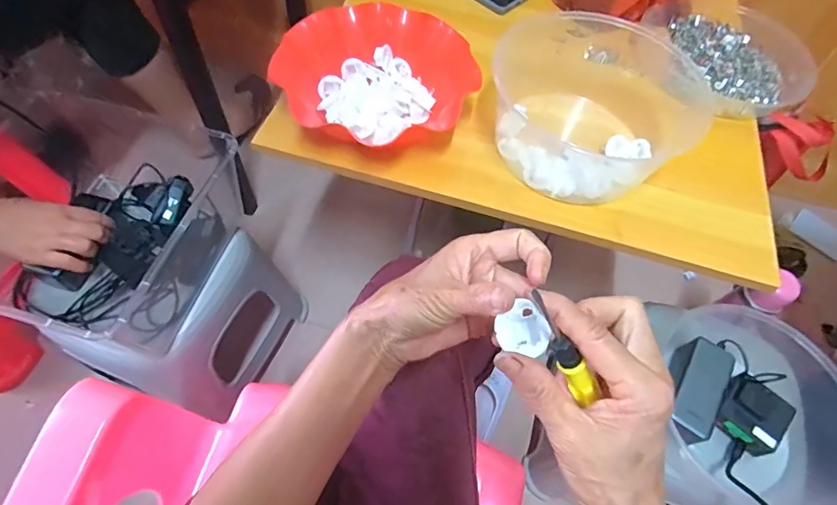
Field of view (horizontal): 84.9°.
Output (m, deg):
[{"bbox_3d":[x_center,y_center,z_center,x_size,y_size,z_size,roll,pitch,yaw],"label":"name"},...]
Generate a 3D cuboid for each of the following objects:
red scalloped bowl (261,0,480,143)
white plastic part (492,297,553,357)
[{"bbox_3d":[-0.046,-0.203,0.547,0.220,0.066,0.200,20,60,7],"label":"red scalloped bowl"},{"bbox_3d":[0.059,0.043,0.253,0.029,0.005,0.029,26,72,-5],"label":"white plastic part"}]

